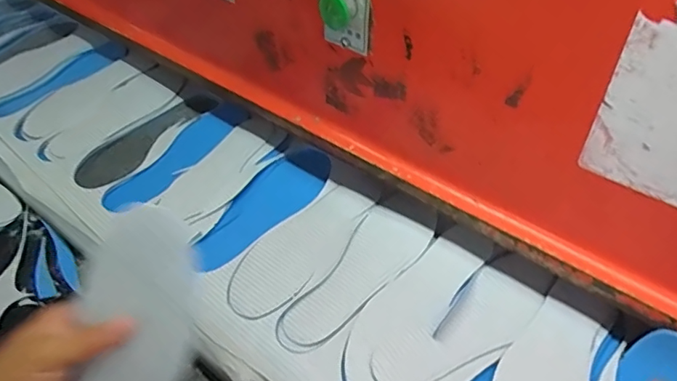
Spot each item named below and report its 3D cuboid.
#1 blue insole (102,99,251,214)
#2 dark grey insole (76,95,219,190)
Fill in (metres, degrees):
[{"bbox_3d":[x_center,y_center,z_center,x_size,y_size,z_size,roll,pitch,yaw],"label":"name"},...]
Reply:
[{"bbox_3d":[-0.232,-0.053,0.785,0.072,0.013,0.261,26,52,22],"label":"blue insole"},{"bbox_3d":[-0.296,-0.083,0.830,0.078,0.011,0.250,25,52,22],"label":"dark grey insole"}]

